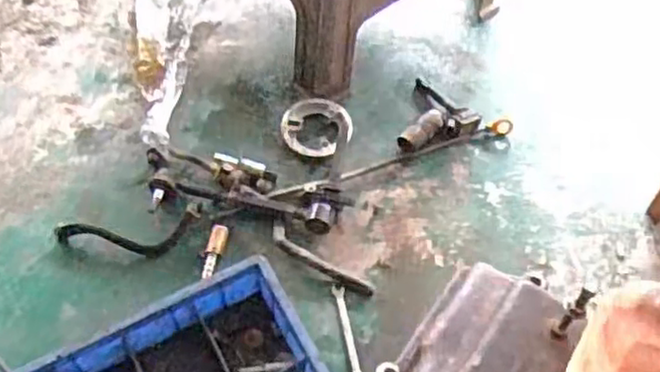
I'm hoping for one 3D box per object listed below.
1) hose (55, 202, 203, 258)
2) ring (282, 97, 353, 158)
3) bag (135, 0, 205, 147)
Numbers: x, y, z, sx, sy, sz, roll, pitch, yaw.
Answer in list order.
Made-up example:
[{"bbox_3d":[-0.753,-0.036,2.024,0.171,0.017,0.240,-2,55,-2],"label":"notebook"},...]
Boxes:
[{"bbox_3d":[-0.315,0.078,1.117,0.228,0.018,0.078,-11,60,-7],"label":"hose"},{"bbox_3d":[-0.025,-0.107,1.226,0.115,0.017,0.133,-15,60,-9],"label":"ring"},{"bbox_3d":[-0.319,-0.259,1.316,0.125,0.029,0.435,3,59,1],"label":"bag"}]

